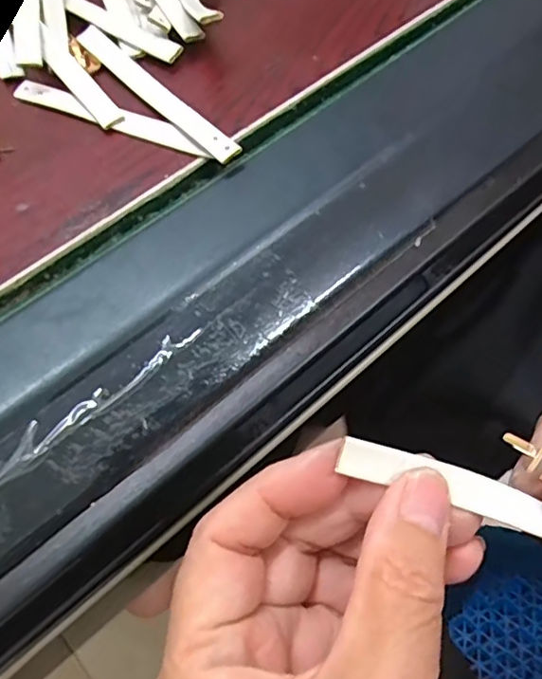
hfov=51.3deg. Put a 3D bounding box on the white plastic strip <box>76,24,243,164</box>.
[{"bbox_3d":[-0.047,-0.100,0.226,0.012,0.007,0.096,-42,75,-17],"label":"white plastic strip"}]

